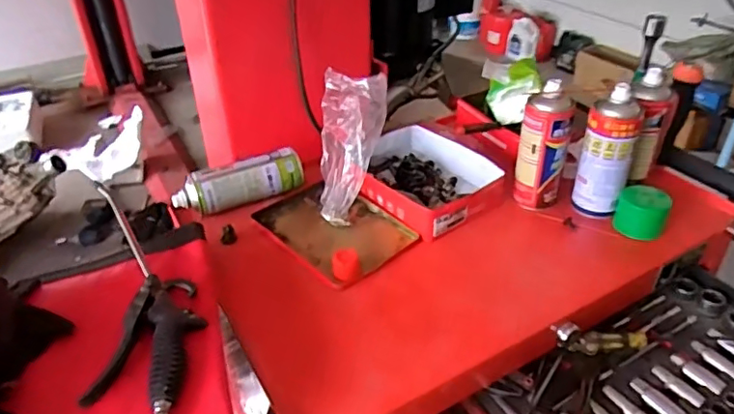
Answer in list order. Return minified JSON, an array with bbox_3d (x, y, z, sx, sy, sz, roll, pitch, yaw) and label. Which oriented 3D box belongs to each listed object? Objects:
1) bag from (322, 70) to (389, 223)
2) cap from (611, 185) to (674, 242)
[{"bbox_3d":[-0.032,-0.083,0.794,0.087,0.211,0.053,11,3,17],"label":"bag"},{"bbox_3d":[0.373,0.006,0.760,0.064,0.053,0.053,18,41,25],"label":"cap"}]

